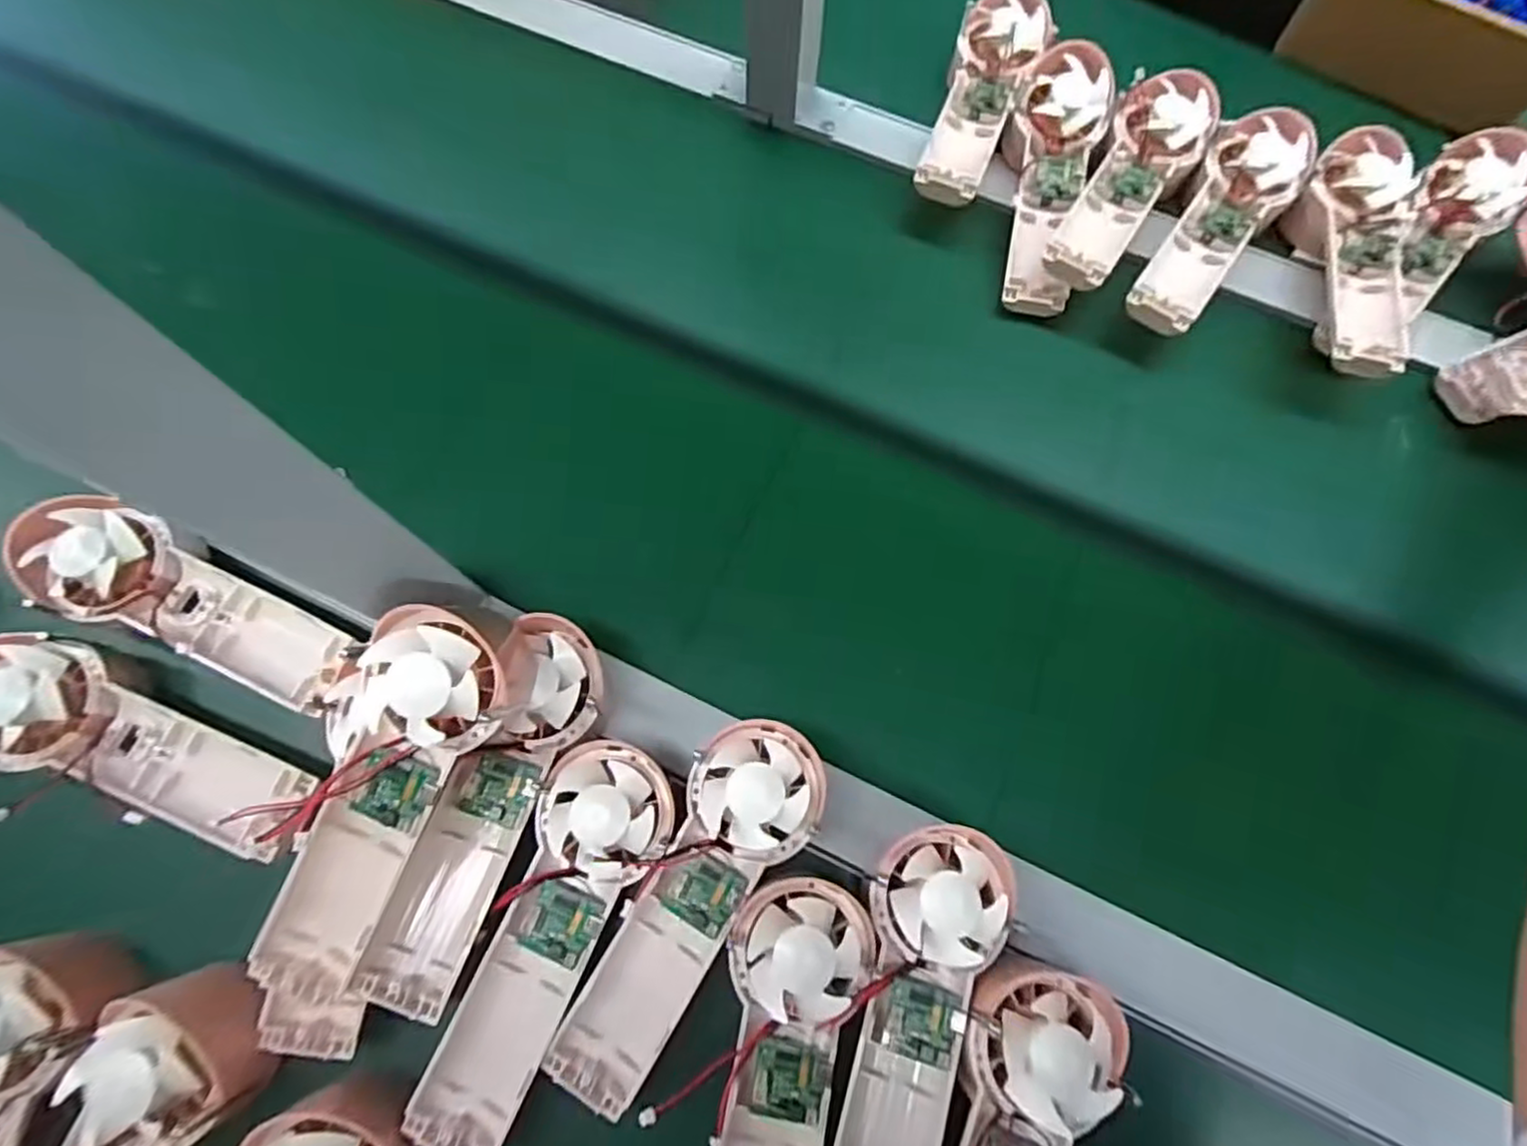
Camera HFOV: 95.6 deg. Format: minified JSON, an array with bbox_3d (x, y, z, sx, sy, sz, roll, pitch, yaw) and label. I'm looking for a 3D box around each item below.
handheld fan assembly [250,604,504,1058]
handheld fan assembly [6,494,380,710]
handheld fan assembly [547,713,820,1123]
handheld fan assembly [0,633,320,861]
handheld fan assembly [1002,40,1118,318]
[{"bbox_3d":[-0.171,0.104,0.296,0.072,0.035,0.199,23,94,6],"label":"handheld fan assembly"},{"bbox_3d":[-0.288,0.014,0.352,0.169,0.041,0.064,19,72,5],"label":"handheld fan assembly"},{"bbox_3d":[-0.031,0.150,0.312,0.059,0.032,0.172,29,73,8],"label":"handheld fan assembly"},{"bbox_3d":[-0.297,0.085,0.323,0.173,0.038,0.061,24,73,7],"label":"handheld fan assembly"},{"bbox_3d":[0.192,-0.262,0.465,0.063,0.029,0.181,10,87,2],"label":"handheld fan assembly"}]

